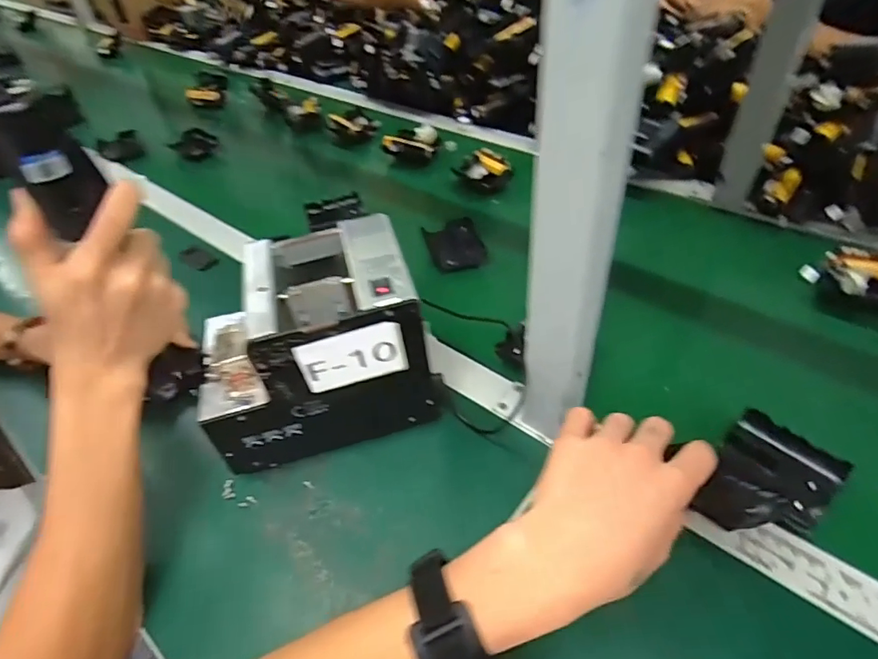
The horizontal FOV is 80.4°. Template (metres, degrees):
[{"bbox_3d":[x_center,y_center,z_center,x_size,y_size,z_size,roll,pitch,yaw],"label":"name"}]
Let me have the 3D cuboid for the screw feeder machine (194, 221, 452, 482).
[{"bbox_3d":[-0.108,0.011,0.450,0.175,0.149,0.131,-14,45,-7],"label":"screw feeder machine"}]

